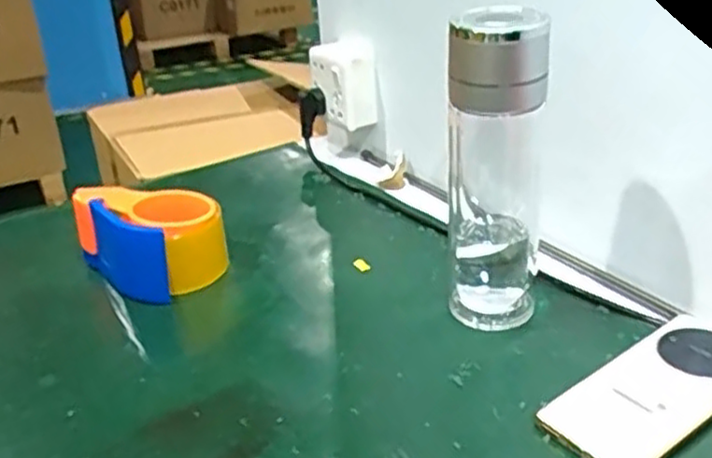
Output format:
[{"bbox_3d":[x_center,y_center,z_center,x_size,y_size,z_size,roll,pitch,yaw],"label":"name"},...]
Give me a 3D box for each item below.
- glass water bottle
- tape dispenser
[{"bbox_3d":[0.104,-0.041,0.556,0.068,0.240,0.065,-3,27,3],"label":"glass water bottle"},{"bbox_3d":[-0.195,0.007,0.695,0.134,0.078,0.091,16,33,34],"label":"tape dispenser"}]

